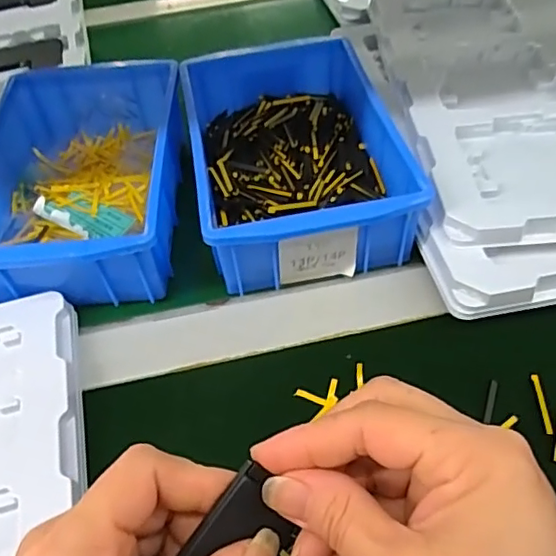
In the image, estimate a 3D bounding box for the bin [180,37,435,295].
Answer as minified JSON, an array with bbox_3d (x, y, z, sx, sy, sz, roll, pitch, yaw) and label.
[{"bbox_3d":[0.008,-0.090,0.403,0.132,0.053,0.198,-11,50,-4],"label":"bin"}]

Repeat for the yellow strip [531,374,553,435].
[{"bbox_3d":[0.140,0.066,0.301,0.004,0.004,0.034,0,50,5],"label":"yellow strip"}]

